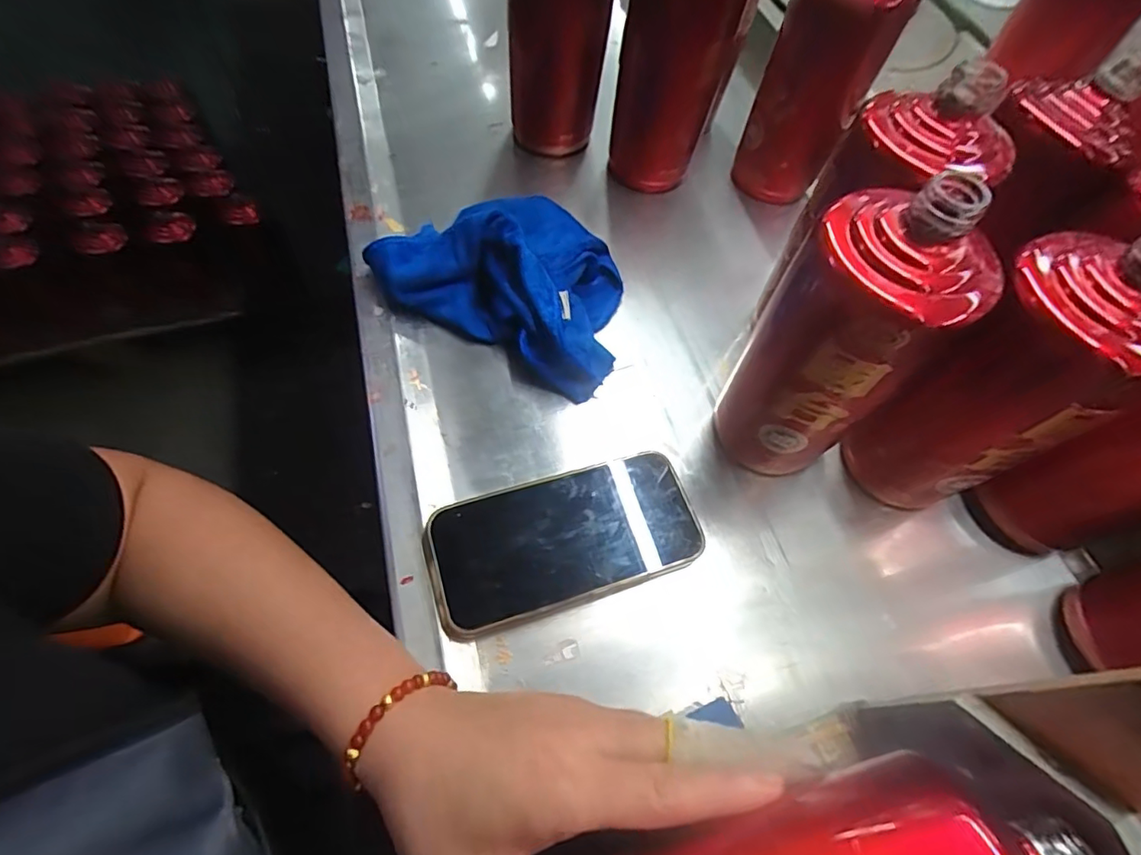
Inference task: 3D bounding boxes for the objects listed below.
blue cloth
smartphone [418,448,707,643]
[{"bbox_3d":[-0.042,-0.123,0.417,0.190,0.076,0.143,24,63,11],"label":"blue cloth"},{"bbox_3d":[-0.003,0.066,0.335,0.161,0.013,0.078,-17,63,-11],"label":"smartphone"}]

